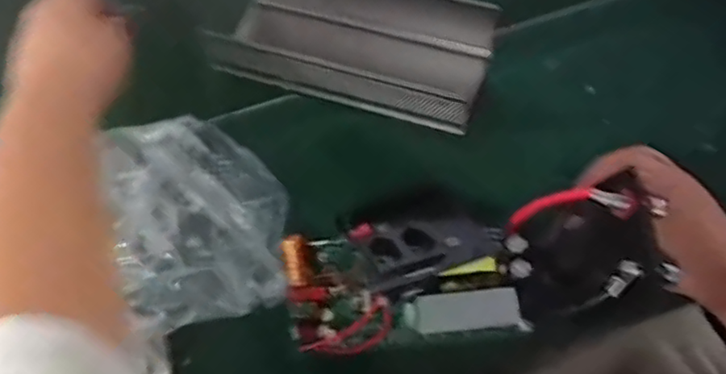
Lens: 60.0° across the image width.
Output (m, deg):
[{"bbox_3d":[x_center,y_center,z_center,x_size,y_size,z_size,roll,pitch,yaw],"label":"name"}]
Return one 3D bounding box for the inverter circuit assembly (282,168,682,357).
[{"bbox_3d":[0.073,0.062,0.470,0.263,0.077,0.092,-11,66,11],"label":"inverter circuit assembly"}]

